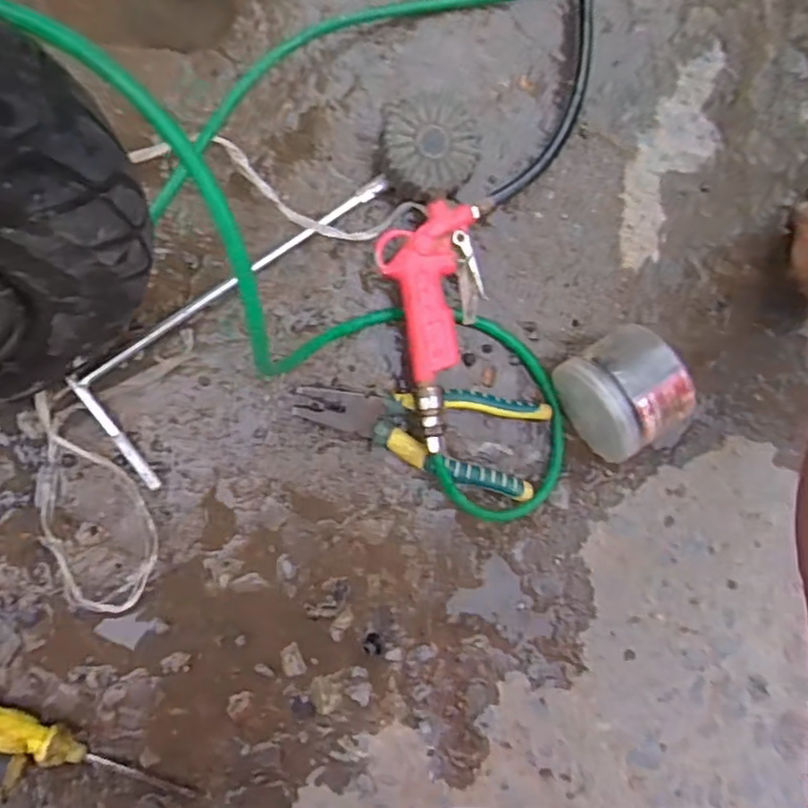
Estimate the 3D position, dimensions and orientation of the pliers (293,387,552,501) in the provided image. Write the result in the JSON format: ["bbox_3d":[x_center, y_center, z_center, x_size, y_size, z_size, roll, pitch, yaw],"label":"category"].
[{"bbox_3d":[0.016,0.020,0.507,0.188,0.026,0.072,12,89,-7],"label":"pliers"}]

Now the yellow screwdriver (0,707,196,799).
[{"bbox_3d":[-0.247,0.247,0.481,0.202,0.021,0.029,33,87,-21],"label":"yellow screwdriver"}]

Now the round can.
[{"bbox_3d":[0.163,-0.009,0.507,0.077,0.077,0.081,-31,98,-7],"label":"round can"}]

